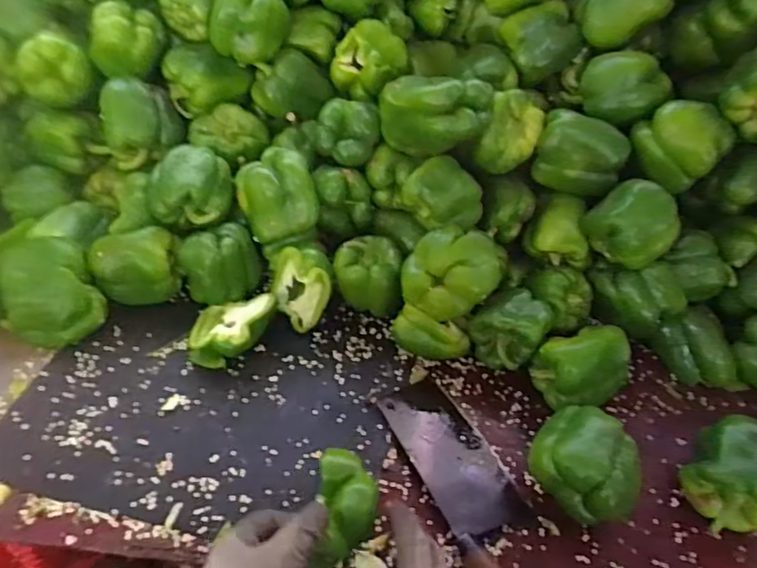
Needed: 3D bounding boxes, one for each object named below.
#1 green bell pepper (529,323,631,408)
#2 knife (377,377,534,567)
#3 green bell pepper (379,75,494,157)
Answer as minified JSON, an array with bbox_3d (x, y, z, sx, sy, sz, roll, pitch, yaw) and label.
[{"bbox_3d":[0.221,0.089,0.644,0.091,0.078,0.078,-27,55,-27],"label":"green bell pepper"},{"bbox_3d":[0.093,0.197,0.577,0.089,0.041,0.271,-15,50,-18],"label":"knife"},{"bbox_3d":[0.061,-0.191,0.676,0.140,0.088,0.074,-1,30,23],"label":"green bell pepper"}]

